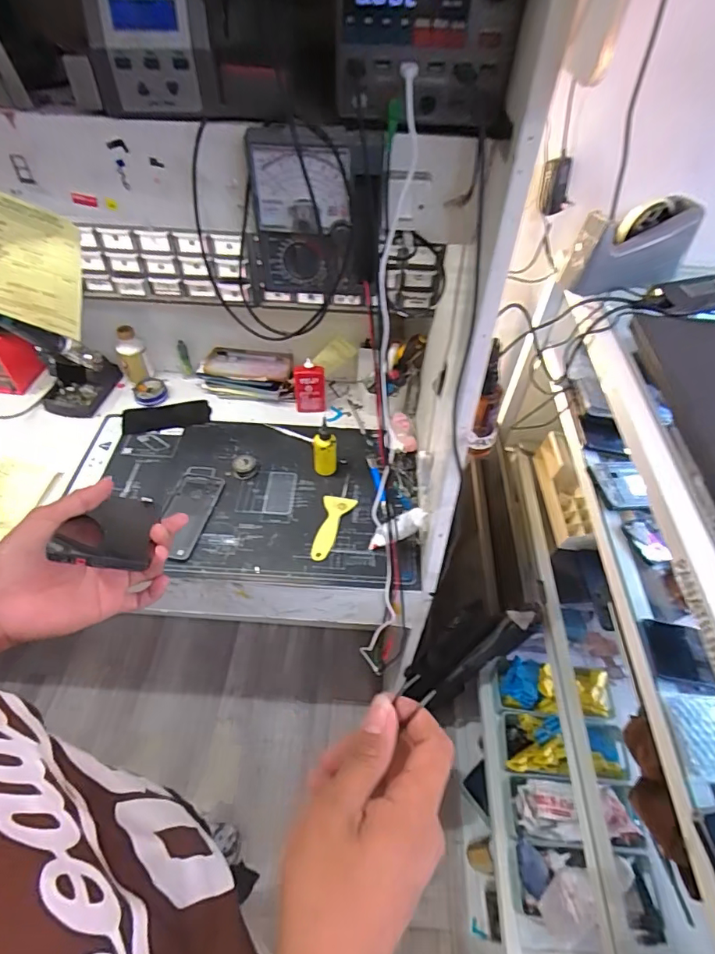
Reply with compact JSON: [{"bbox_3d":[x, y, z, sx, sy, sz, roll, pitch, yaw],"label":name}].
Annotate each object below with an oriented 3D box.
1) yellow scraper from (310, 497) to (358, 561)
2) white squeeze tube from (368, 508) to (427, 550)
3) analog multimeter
[{"bbox_3d":[-0.044,0.082,0.800,0.051,0.009,0.122,14,51,8],"label":"yellow scraper"},{"bbox_3d":[0.058,0.083,0.740,0.031,0.124,0.032,32,46,-23],"label":"white squeeze tube"},{"bbox_3d":[-0.048,-0.245,0.477,0.099,0.156,0.040,-2,51,-5],"label":"analog multimeter"}]

